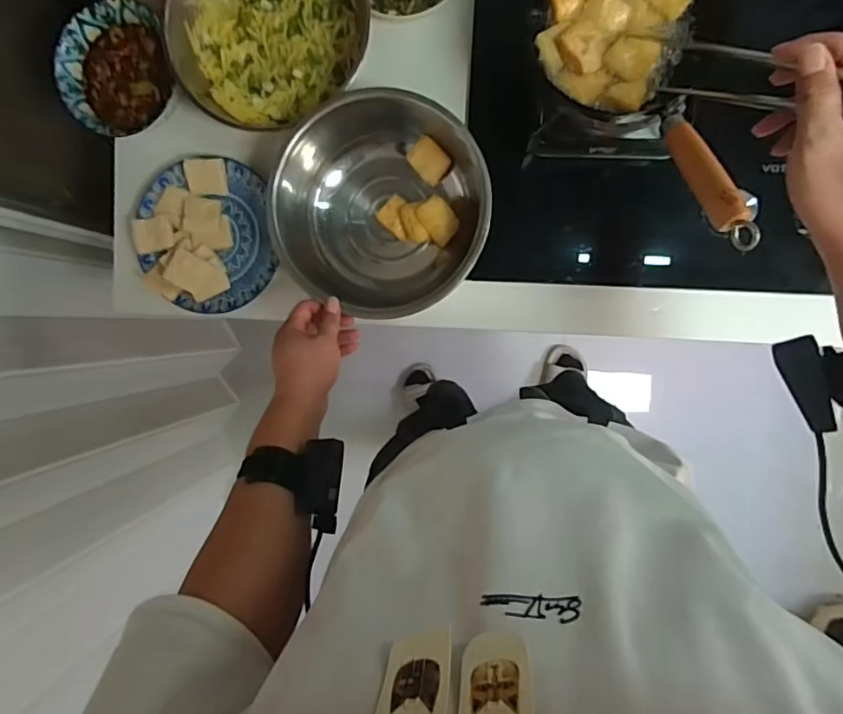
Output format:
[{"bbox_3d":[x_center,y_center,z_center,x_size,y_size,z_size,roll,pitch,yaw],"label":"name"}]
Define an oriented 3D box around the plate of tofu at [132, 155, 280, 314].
[{"bbox_3d":[-0.292,-0.162,0.711,0.178,0.050,0.196,-9,94,6],"label":"plate of tofu"}]

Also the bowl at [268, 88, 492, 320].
[{"bbox_3d":[-0.046,-0.178,0.667,0.247,0.123,0.245,0,95,5],"label":"bowl"}]

